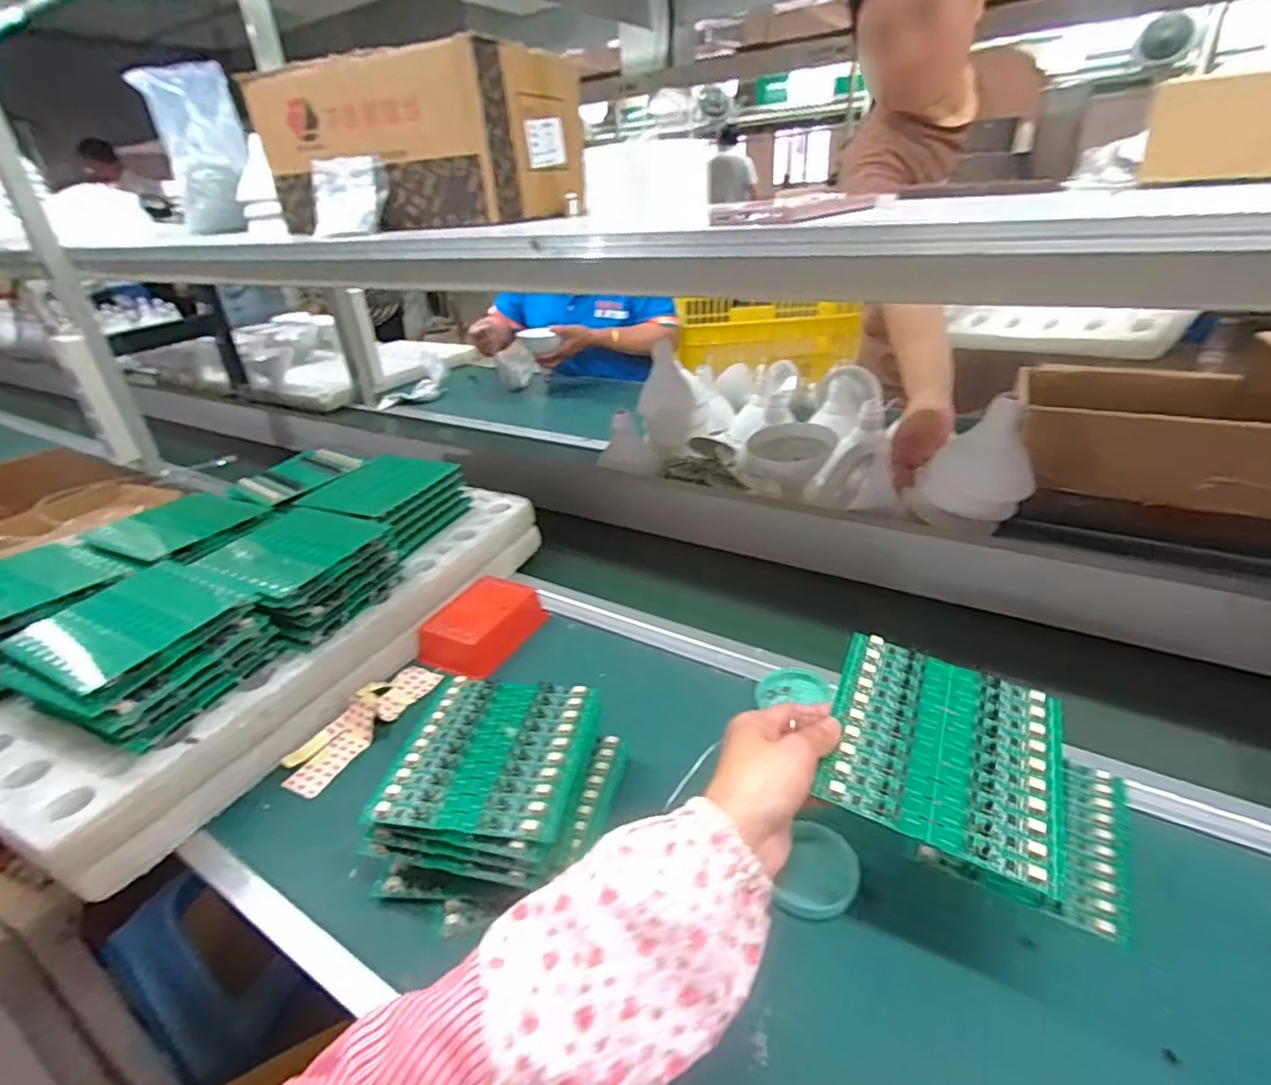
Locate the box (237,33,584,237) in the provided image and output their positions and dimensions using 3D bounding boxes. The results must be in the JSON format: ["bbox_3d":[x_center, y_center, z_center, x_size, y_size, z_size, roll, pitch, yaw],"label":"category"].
[{"bbox_3d":[-0.286,-0.534,0.852,0.374,0.170,0.255,15,34,29],"label":"box"}]

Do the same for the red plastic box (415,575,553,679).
[{"bbox_3d":[-0.170,0.089,0.692,0.090,0.041,0.124,12,33,26],"label":"red plastic box"}]

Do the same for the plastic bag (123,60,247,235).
[{"bbox_3d":[-0.888,-0.801,1.288,0.171,0.280,0.221,-17,32,-22],"label":"plastic bag"}]

